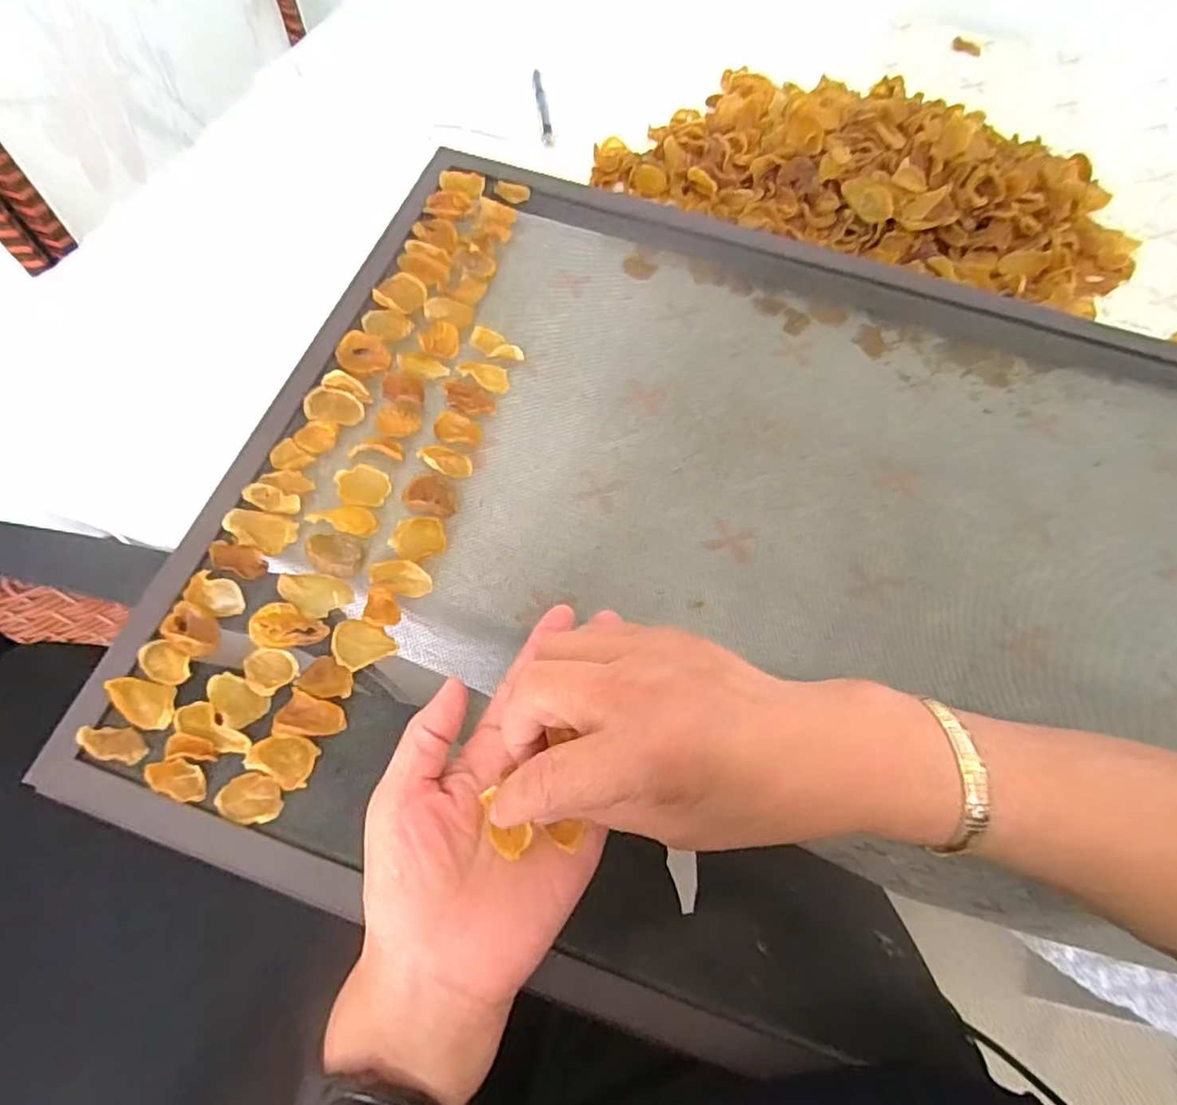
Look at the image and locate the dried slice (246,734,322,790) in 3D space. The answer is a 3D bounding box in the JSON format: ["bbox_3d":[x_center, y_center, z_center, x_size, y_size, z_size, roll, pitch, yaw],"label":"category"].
[{"bbox_3d":[-0.151,0.101,0.316,0.030,0.010,0.022,20,65,8],"label":"dried slice"}]

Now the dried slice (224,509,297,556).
[{"bbox_3d":[-0.187,-0.014,0.363,0.039,0.004,0.023,16,64,6],"label":"dried slice"}]

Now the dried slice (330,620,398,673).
[{"bbox_3d":[-0.123,0.048,0.348,0.029,0.004,0.028,-25,74,-20],"label":"dried slice"}]

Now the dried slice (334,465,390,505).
[{"bbox_3d":[-0.134,-0.039,0.382,0.030,0.006,0.027,-13,75,-12],"label":"dried slice"}]

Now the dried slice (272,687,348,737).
[{"bbox_3d":[-0.142,0.084,0.325,0.031,0.008,0.022,15,64,6],"label":"dried slice"}]

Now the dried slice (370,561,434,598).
[{"bbox_3d":[-0.105,0.014,0.360,0.035,0.004,0.019,12,64,4],"label":"dried slice"}]

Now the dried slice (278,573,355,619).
[{"bbox_3d":[-0.152,0.022,0.353,0.039,0.004,0.023,13,64,5],"label":"dried slice"}]

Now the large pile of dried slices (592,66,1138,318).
[{"bbox_3d":[0.233,-0.316,0.516,0.398,0.066,0.222,28,66,12],"label":"large pile of dried slices"}]

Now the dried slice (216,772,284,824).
[{"bbox_3d":[-0.164,0.119,0.310,0.032,0.009,0.022,5,64,1],"label":"dried slice"}]

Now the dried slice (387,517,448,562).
[{"bbox_3d":[-0.099,-0.008,0.376,0.030,0.013,0.025,-28,68,-14],"label":"dried slice"}]

